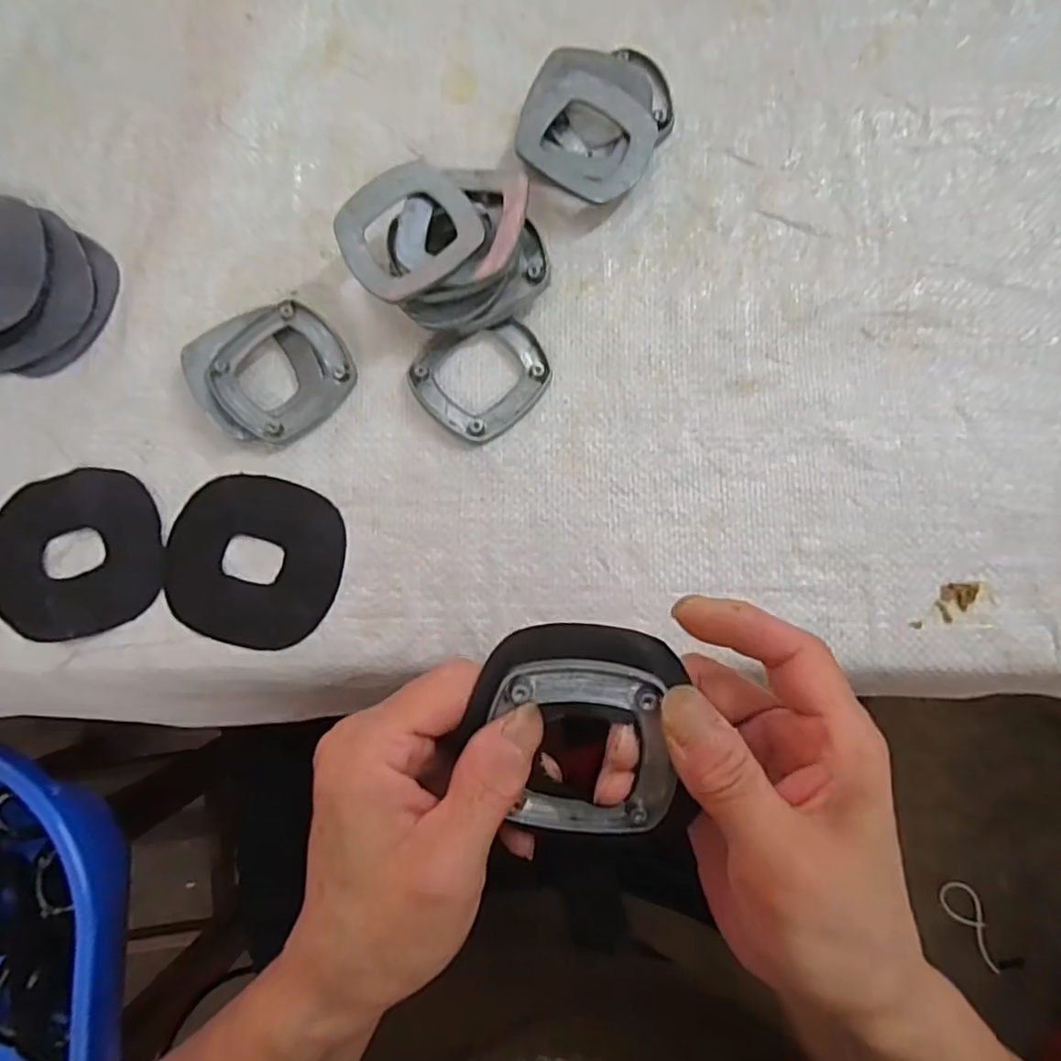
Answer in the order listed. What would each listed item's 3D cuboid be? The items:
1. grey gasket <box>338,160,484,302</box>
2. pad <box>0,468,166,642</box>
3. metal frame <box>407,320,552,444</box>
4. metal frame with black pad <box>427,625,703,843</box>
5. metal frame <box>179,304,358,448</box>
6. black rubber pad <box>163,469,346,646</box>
[{"bbox_3d":[-0.057,-0.137,0.290,0.063,0.007,0.059,-37,83,-4],"label":"grey gasket"},{"bbox_3d":[-0.213,0.011,0.294,0.080,0.007,0.076,-15,82,0],"label":"pad"},{"bbox_3d":[-0.024,-0.075,0.301,0.061,0.008,0.055,-43,83,-4],"label":"metal frame"},{"bbox_3d":[0.013,0.066,0.205,0.074,0.019,0.069,-3,82,2],"label":"metal frame with black pad"},{"bbox_3d":[-0.124,-0.077,0.303,0.069,0.012,0.065,-35,82,-3],"label":"metal frame"},{"bbox_3d":[-0.128,0.013,0.294,0.079,0.004,0.075,13,83,4],"label":"black rubber pad"}]

